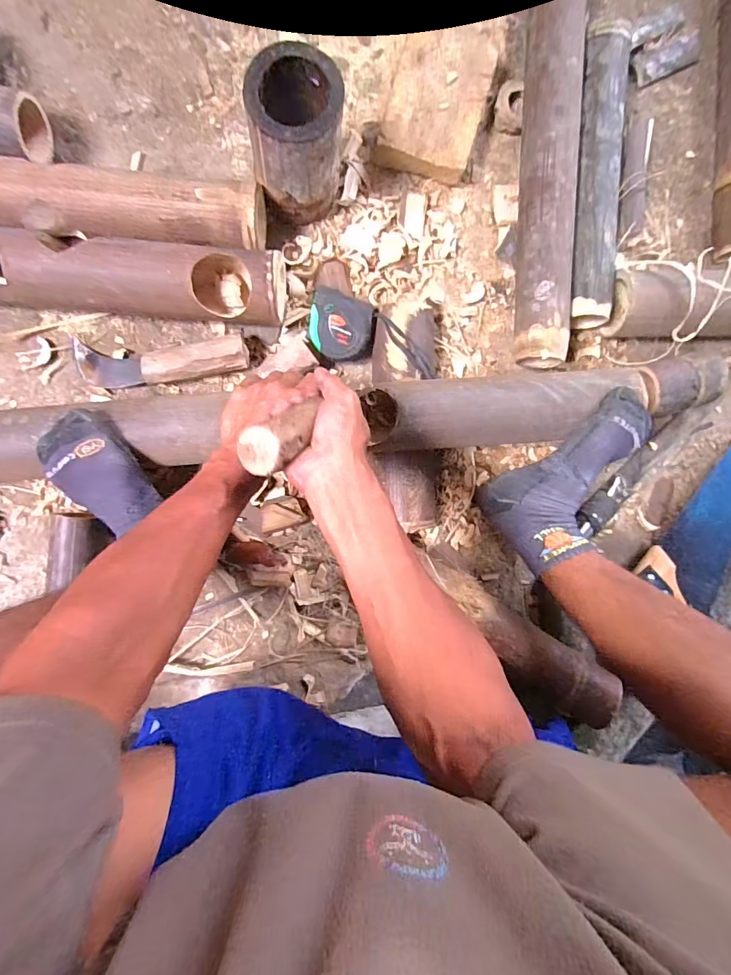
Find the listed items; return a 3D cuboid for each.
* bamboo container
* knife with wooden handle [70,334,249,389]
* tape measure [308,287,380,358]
[{"bbox_3d":[-0.075,-0.379,0.494,0.096,0.142,0.105,2,94,-5],"label":"bamboo container"},{"bbox_3d":[-0.253,-0.154,0.546,0.216,0.041,0.053,-1,94,-5],"label":"knife with wooden handle"},{"bbox_3d":[-0.028,-0.202,0.561,0.081,0.042,0.078,7,94,-6],"label":"tape measure"}]

